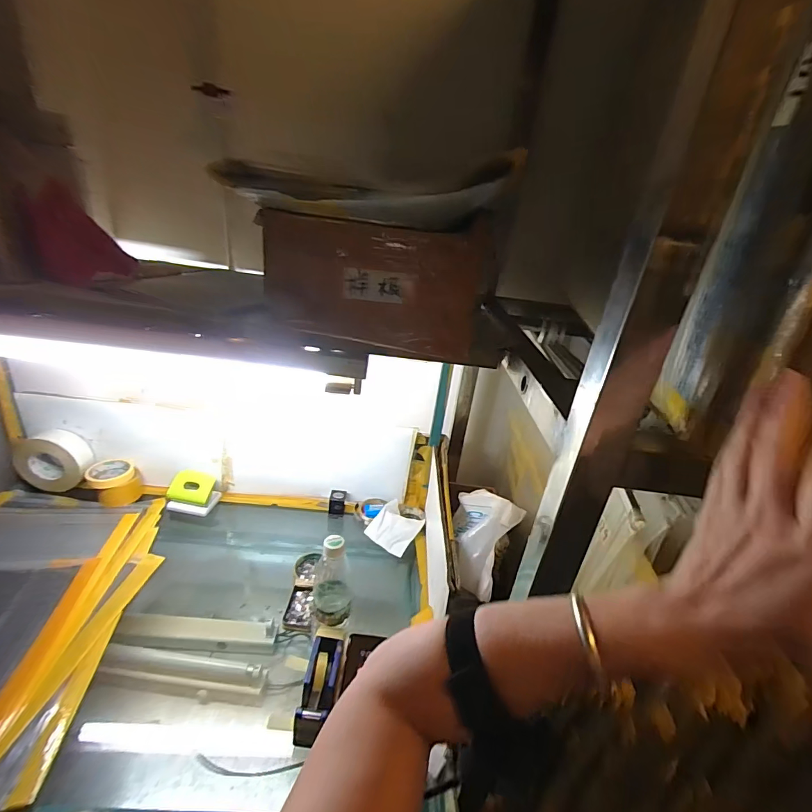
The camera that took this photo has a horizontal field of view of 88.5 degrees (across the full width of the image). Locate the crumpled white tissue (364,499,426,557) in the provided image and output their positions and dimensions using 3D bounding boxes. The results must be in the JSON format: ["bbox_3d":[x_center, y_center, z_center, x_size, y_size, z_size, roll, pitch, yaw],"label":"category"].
[{"bbox_3d":[-0.029,0.298,1.012,0.109,0.038,0.138,19,26,24],"label":"crumpled white tissue"}]

